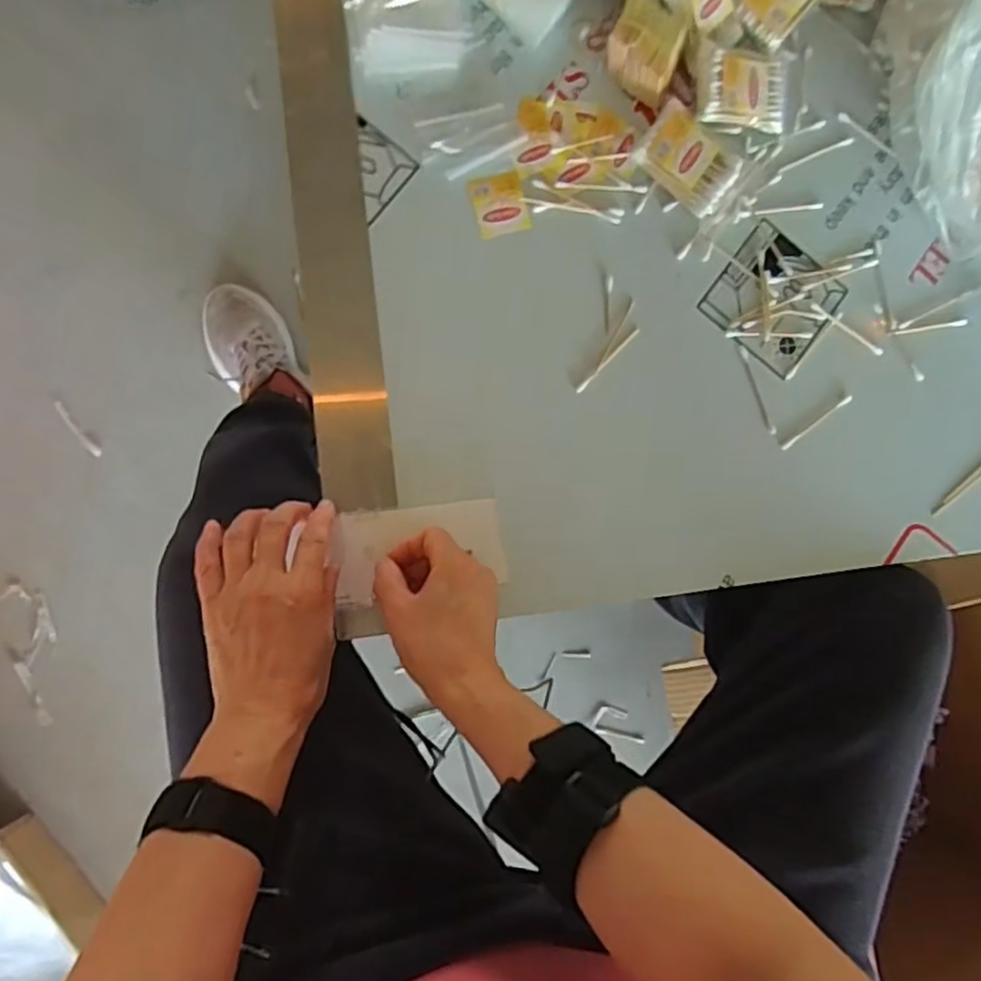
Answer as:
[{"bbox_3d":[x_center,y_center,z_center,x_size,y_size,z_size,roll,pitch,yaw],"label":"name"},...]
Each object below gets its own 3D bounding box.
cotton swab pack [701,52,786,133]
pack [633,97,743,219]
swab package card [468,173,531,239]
[{"bbox_3d":[0.194,-0.301,0.540,0.073,0.010,0.048,-4,103,-19],"label":"cotton swab pack"},{"bbox_3d":[0.148,-0.247,0.539,0.074,0.026,0.049,38,81,-4],"label":"pack"},{"bbox_3d":[0.008,-0.214,0.532,0.039,0.004,0.045,-15,88,-10],"label":"swab package card"}]

